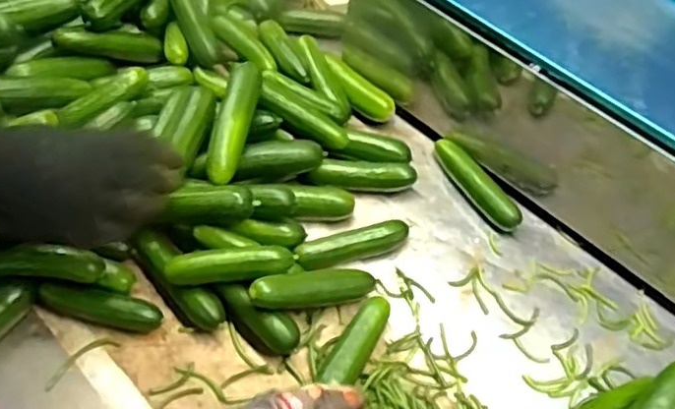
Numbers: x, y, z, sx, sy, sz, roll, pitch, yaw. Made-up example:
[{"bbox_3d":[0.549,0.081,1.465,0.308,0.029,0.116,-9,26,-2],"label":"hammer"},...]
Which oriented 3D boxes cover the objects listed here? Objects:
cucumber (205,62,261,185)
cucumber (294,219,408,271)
[{"bbox_3d":[-0.094,-0.077,0.570,0.027,0.037,0.129,10,54,1],"label":"cucumber"},{"bbox_3d":[0.014,0.037,0.573,0.108,0.020,0.024,-14,57,-15],"label":"cucumber"}]

